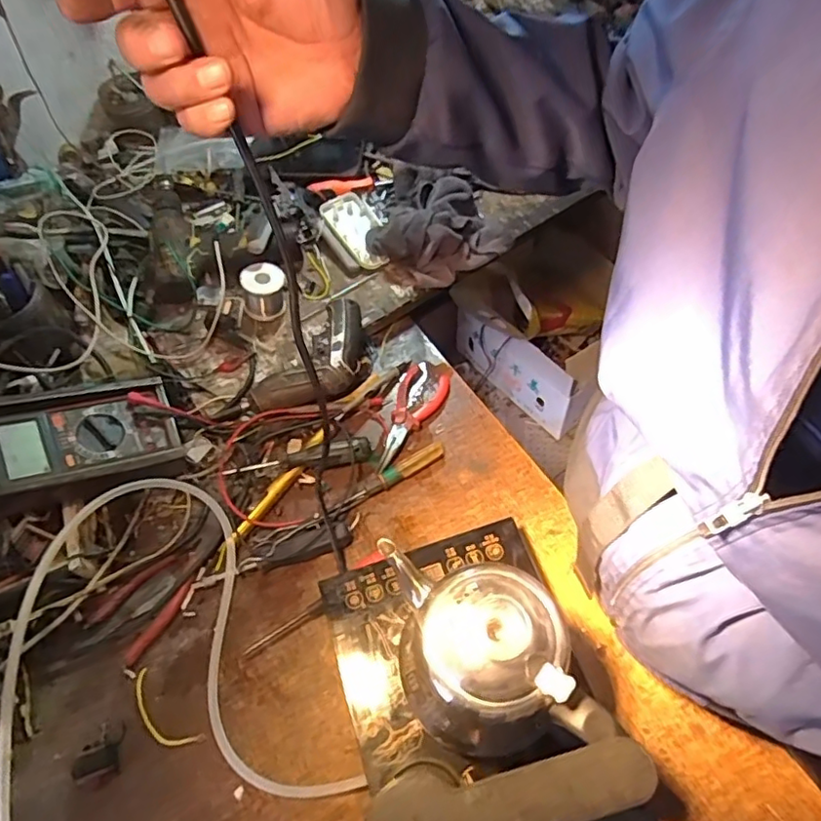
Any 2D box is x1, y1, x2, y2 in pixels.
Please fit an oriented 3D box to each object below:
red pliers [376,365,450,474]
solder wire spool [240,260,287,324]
[{"bbox_3d":[0.001,0.009,0.691,0.060,0.018,0.148,16,63,11],"label":"red pliers"},{"bbox_3d":[-0.184,-0.150,0.736,0.058,0.057,0.051,-23,63,-10],"label":"solder wire spool"}]

